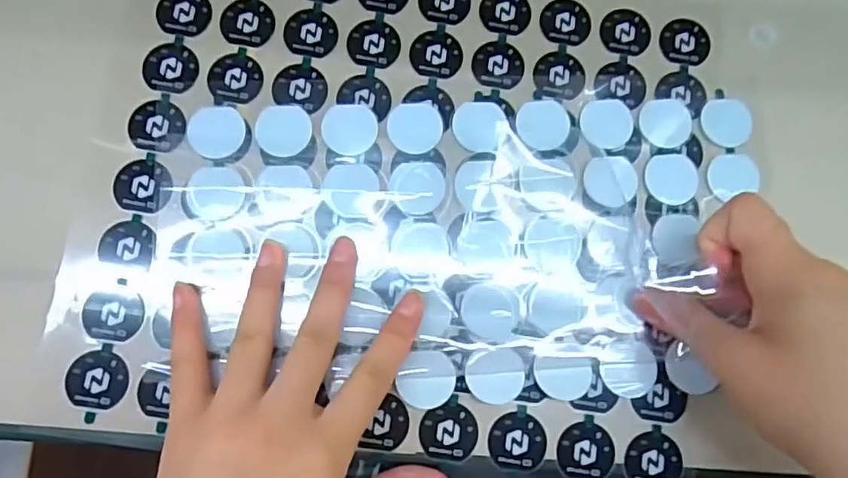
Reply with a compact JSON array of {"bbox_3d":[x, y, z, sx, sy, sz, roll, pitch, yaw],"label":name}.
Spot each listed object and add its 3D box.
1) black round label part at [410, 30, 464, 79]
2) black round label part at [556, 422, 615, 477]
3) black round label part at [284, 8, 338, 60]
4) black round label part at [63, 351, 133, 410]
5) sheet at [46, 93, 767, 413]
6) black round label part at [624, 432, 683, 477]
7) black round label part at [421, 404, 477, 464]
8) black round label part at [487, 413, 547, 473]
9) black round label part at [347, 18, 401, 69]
[{"bbox_3d":[0.006,-0.085,0.267,0.024,0.004,0.023,0,81,-3],"label":"black round label part"},{"bbox_3d":[0.068,0.089,0.240,0.024,0.004,0.023,0,81,-3],"label":"black round label part"},{"bbox_3d":[-0.052,-0.094,0.265,0.023,0.004,0.023,0,81,-3],"label":"black round label part"},{"bbox_3d":[-0.133,0.057,0.235,0.024,0.004,0.022,0,83,-4],"label":"black round label part"},{"bbox_3d":[0.003,0.001,0.246,0.290,0.017,0.136,-1,80,-3],"label":"sheet"},{"bbox_3d":[0.097,0.093,0.242,0.024,0.004,0.023,0,81,-3],"label":"black round label part"},{"bbox_3d":[0.010,0.080,0.239,0.023,0.004,0.022,0,81,-3],"label":"black round label part"},{"bbox_3d":[0.039,0.084,0.239,0.024,0.004,0.023,0,81,-3],"label":"black round label part"},{"bbox_3d":[-0.023,-0.090,0.266,0.024,0.004,0.024,0,81,-3],"label":"black round label part"}]

